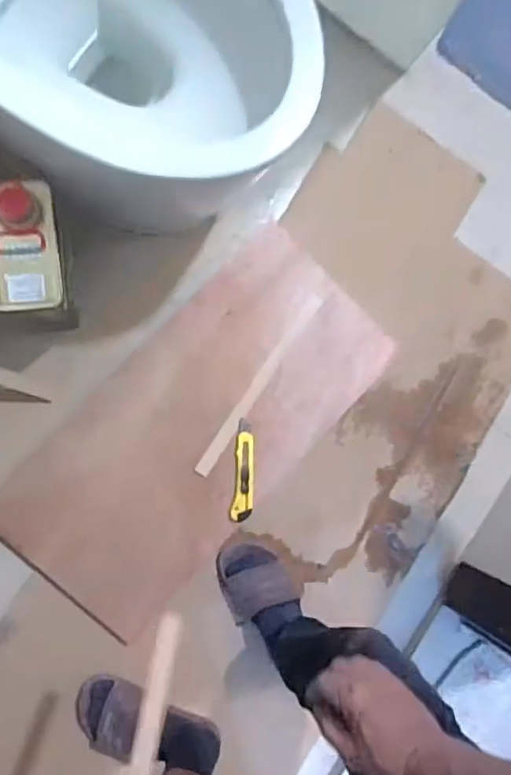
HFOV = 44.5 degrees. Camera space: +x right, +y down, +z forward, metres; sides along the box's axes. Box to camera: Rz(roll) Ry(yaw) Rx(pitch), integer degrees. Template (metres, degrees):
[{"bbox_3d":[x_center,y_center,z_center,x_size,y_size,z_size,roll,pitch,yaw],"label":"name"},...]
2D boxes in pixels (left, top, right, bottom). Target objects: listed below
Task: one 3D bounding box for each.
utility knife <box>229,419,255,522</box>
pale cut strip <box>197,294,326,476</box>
[{"bbox_3d":[-0.017,0.139,1.036,0.038,0.015,0.164,6,88,-11],"label":"utility knife"},{"bbox_3d":[0.006,-0.006,1.033,0.027,0.009,0.349,34,83,-8],"label":"pale cut strip"}]

